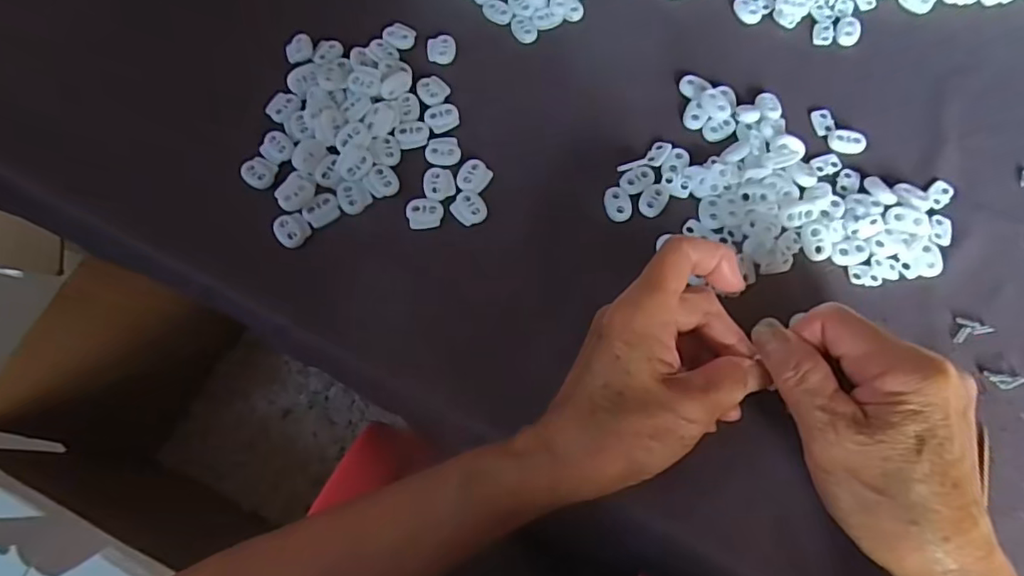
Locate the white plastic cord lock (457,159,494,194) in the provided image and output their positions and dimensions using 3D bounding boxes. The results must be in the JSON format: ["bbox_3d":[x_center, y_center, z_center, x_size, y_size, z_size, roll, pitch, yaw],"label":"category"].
[{"bbox_3d":[-0.024,-0.070,0.345,0.019,0.004,0.022,30,72,11],"label":"white plastic cord lock"}]

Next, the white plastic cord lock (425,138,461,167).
[{"bbox_3d":[-0.044,-0.088,0.351,0.022,0.004,0.022,2,69,1],"label":"white plastic cord lock"}]

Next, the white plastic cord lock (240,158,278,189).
[{"bbox_3d":[-0.160,-0.073,0.351,0.020,0.006,0.019,30,72,11],"label":"white plastic cord lock"}]

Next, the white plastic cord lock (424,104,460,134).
[{"bbox_3d":[-0.045,-0.112,0.362,0.022,0.004,0.020,-25,71,-9],"label":"white plastic cord lock"}]

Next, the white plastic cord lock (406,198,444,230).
[{"bbox_3d":[-0.053,-0.046,0.338,0.022,0.004,0.019,-5,69,-1],"label":"white plastic cord lock"}]

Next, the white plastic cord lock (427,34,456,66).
[{"bbox_3d":[-0.048,-0.165,0.381,0.019,0.004,0.024,-7,70,-2],"label":"white plastic cord lock"}]

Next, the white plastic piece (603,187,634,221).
[{"bbox_3d":[0.065,-0.052,0.337,0.016,0.004,0.023,-16,70,-6],"label":"white plastic piece"}]

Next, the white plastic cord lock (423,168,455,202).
[{"bbox_3d":[-0.045,-0.066,0.344,0.019,0.004,0.023,-6,70,-2],"label":"white plastic cord lock"}]

